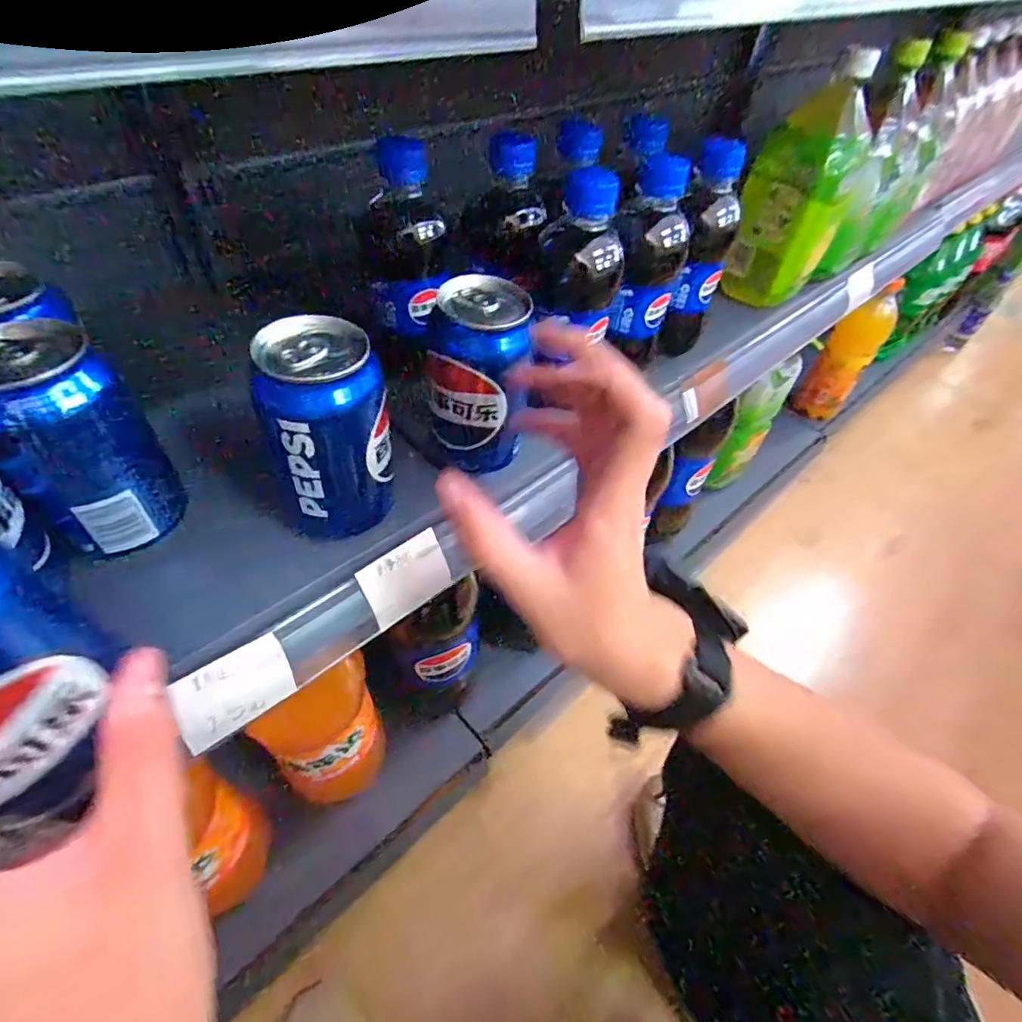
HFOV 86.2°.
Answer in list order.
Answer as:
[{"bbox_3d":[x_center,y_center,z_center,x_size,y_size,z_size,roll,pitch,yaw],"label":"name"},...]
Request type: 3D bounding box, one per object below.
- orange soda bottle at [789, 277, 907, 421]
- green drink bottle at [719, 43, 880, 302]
[{"bbox_3d":[0.638,-0.294,1.040,0.085,0.263,0.073,35,55,21],"label":"orange soda bottle"},{"bbox_3d":[0.266,-0.296,0.503,0.072,0.186,0.071,37,56,23],"label":"green drink bottle"}]

